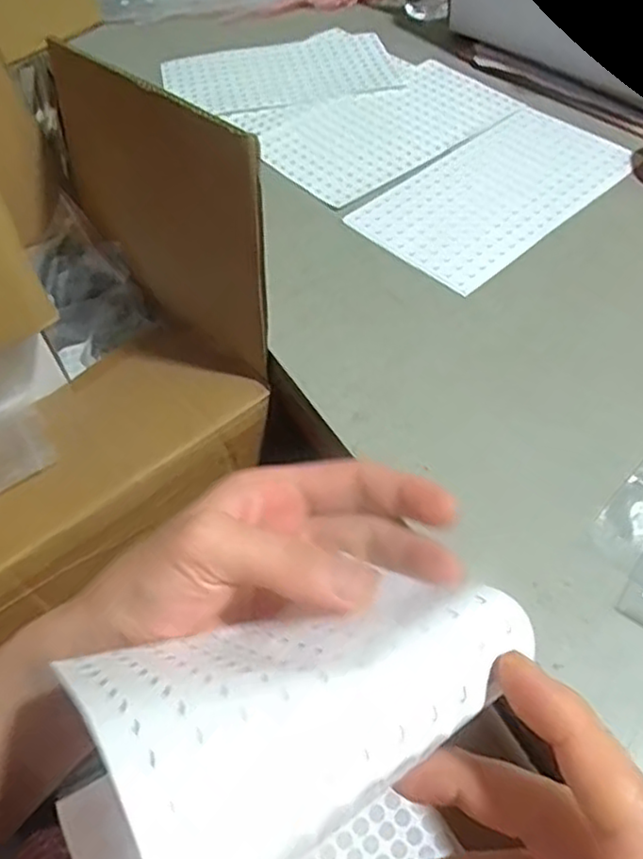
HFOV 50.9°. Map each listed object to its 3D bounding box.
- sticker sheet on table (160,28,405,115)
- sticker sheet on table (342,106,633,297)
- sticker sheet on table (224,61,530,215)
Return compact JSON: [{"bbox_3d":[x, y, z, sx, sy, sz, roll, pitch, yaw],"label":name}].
[{"bbox_3d":[-0.040,-0.354,0.670,0.220,0.005,0.129,-14,53,-9],"label":"sticker sheet on table"},{"bbox_3d":[0.144,-0.197,0.550,0.227,0.004,0.125,-38,61,-22],"label":"sticker sheet on table"},{"bbox_3d":[0.050,-0.282,0.615,0.232,0.010,0.150,-33,63,-20],"label":"sticker sheet on table"}]

